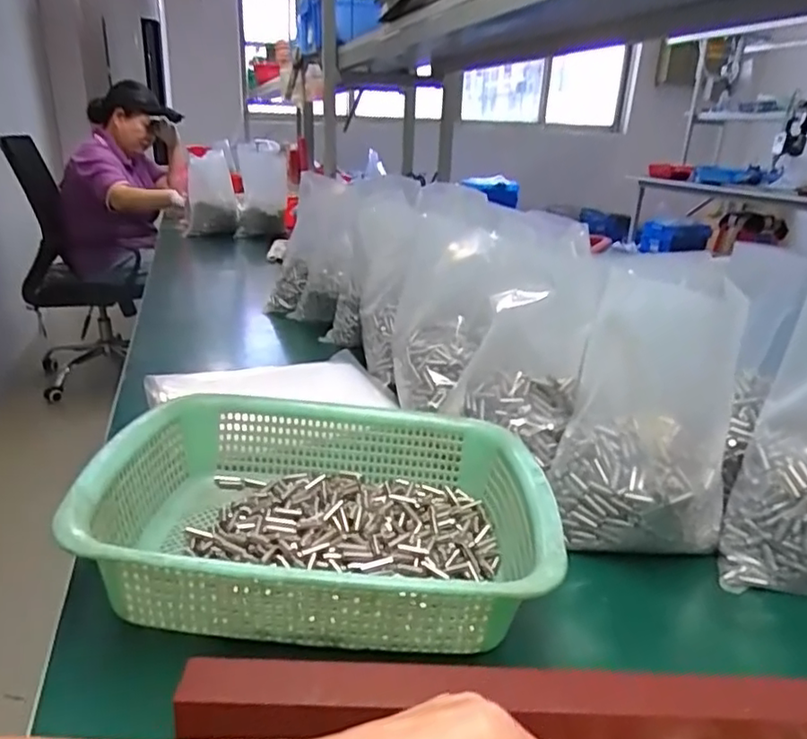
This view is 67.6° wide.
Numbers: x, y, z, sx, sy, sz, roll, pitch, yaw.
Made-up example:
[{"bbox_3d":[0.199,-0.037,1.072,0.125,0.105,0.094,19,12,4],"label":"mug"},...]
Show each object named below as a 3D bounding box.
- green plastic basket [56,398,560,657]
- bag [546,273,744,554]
[{"bbox_3d":[-0.052,0.098,0.432,0.297,0.074,0.223,1,22,-2],"label":"green plastic basket"},{"bbox_3d":[0.194,0.035,0.467,0.126,0.202,0.104,13,24,21],"label":"bag"}]

